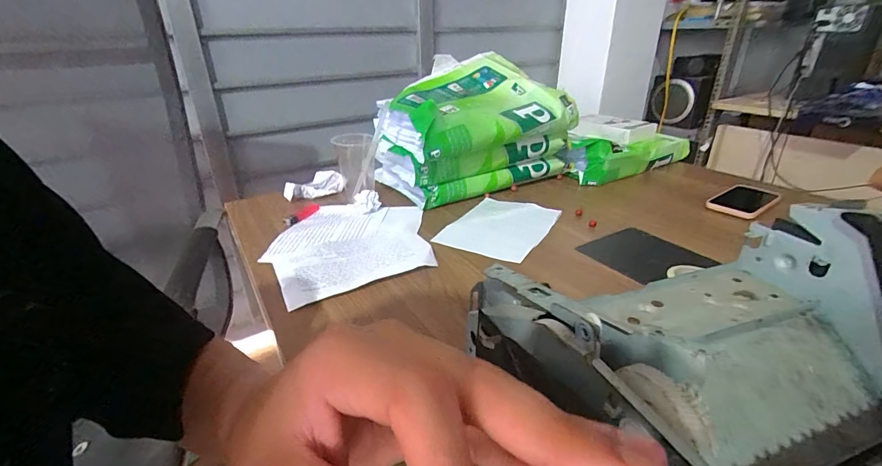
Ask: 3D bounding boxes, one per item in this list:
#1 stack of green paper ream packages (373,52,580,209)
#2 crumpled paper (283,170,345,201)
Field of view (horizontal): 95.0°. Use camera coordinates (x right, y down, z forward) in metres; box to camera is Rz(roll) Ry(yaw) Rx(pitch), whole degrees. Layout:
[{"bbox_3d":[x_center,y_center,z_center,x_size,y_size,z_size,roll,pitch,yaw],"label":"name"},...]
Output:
[{"bbox_3d":[0.051,-0.211,0.816,0.359,0.226,0.257,-19,32,-30],"label":"stack of green paper ream packages"},{"bbox_3d":[-0.251,-0.093,0.804,0.118,0.042,0.038,-10,29,-17],"label":"crumpled paper"}]

